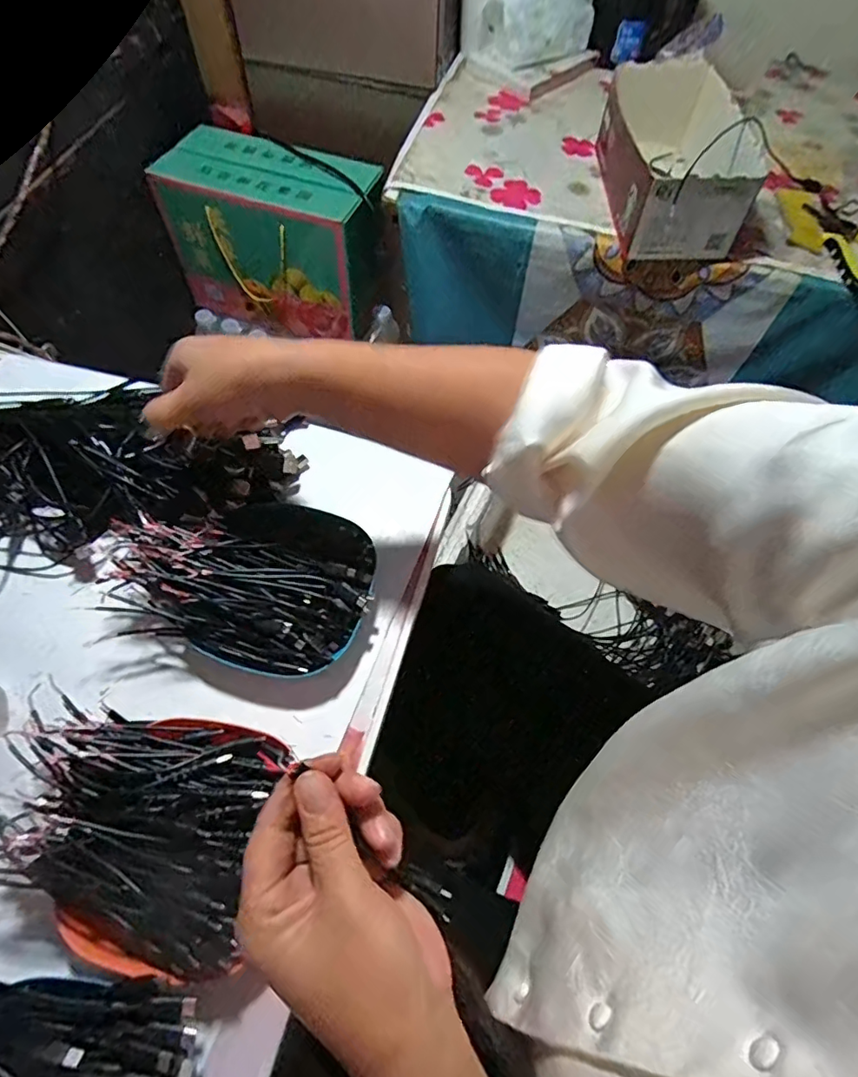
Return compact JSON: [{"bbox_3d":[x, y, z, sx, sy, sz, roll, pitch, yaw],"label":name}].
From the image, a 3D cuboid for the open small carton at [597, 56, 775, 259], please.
[{"bbox_3d":[0.301,-0.469,0.676,0.149,0.109,0.274,2,62,-2],"label":"open small carton"}]

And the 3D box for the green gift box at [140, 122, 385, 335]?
[{"bbox_3d":[-0.254,-0.514,0.935,0.333,0.236,0.163,18,62,7],"label":"green gift box"}]

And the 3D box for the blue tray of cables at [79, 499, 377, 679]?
[{"bbox_3d":[-0.140,0.031,0.424,0.186,0.059,0.134,9,62,2],"label":"blue tray of cables"}]

